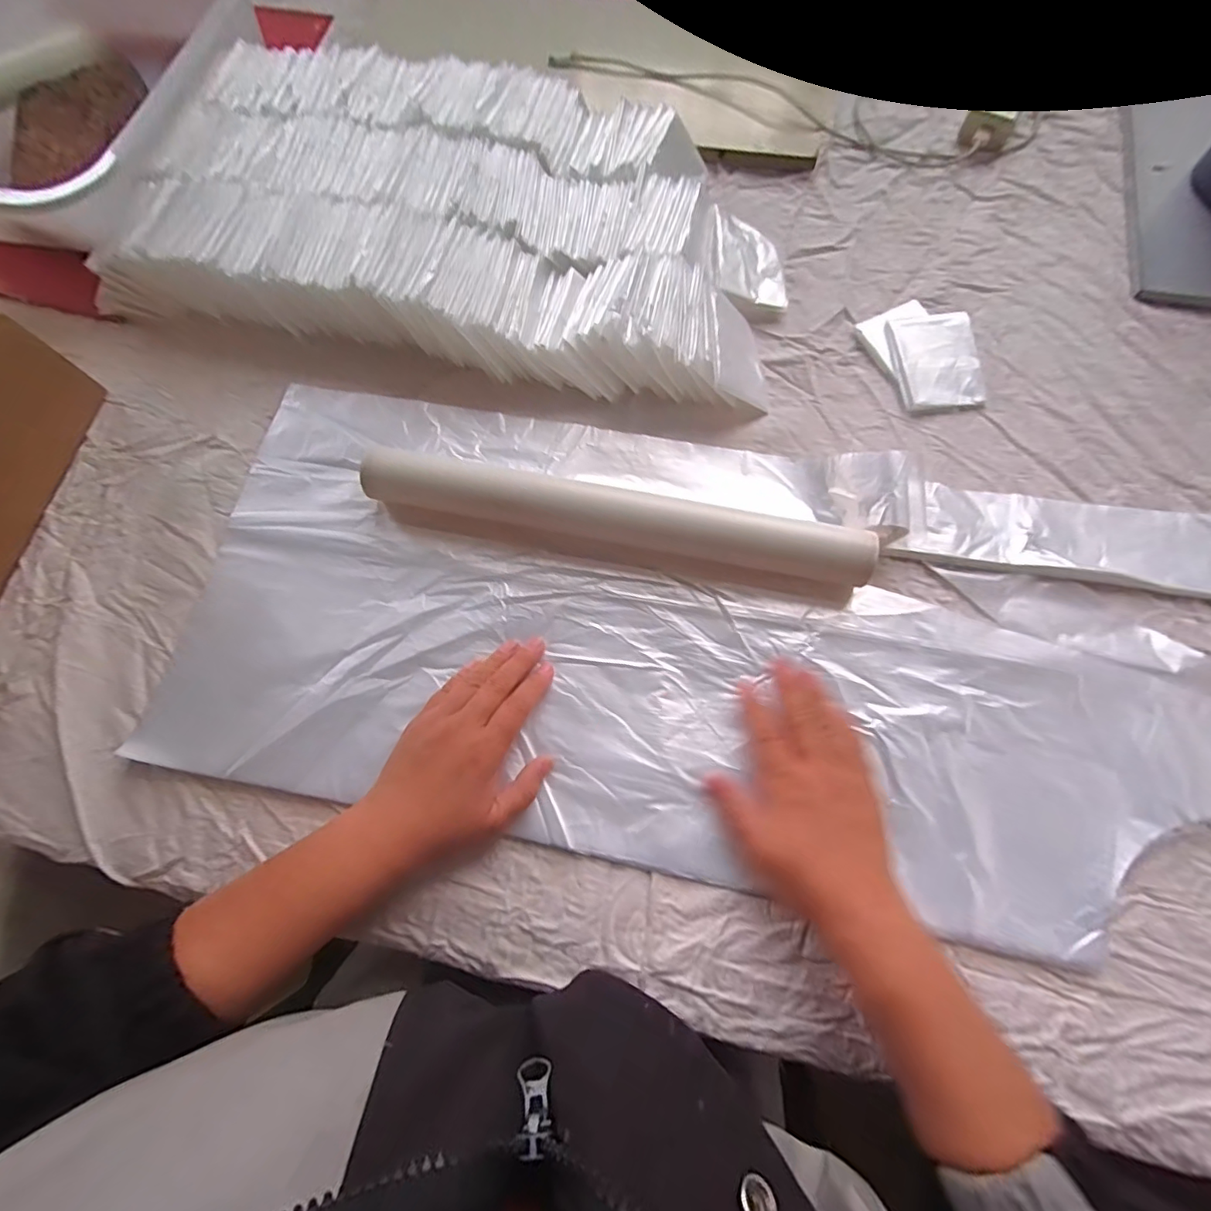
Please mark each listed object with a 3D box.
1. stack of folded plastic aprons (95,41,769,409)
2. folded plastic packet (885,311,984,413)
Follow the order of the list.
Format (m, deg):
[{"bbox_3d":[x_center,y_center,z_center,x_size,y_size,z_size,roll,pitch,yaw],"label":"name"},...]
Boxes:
[{"bbox_3d":[-0.124,-0.341,0.471,0.556,0.067,0.275,13,73,6],"label":"stack of folded plastic aprons"},{"bbox_3d":[0.273,-0.202,0.444,0.066,0.013,0.089,-2,72,2],"label":"folded plastic packet"}]

